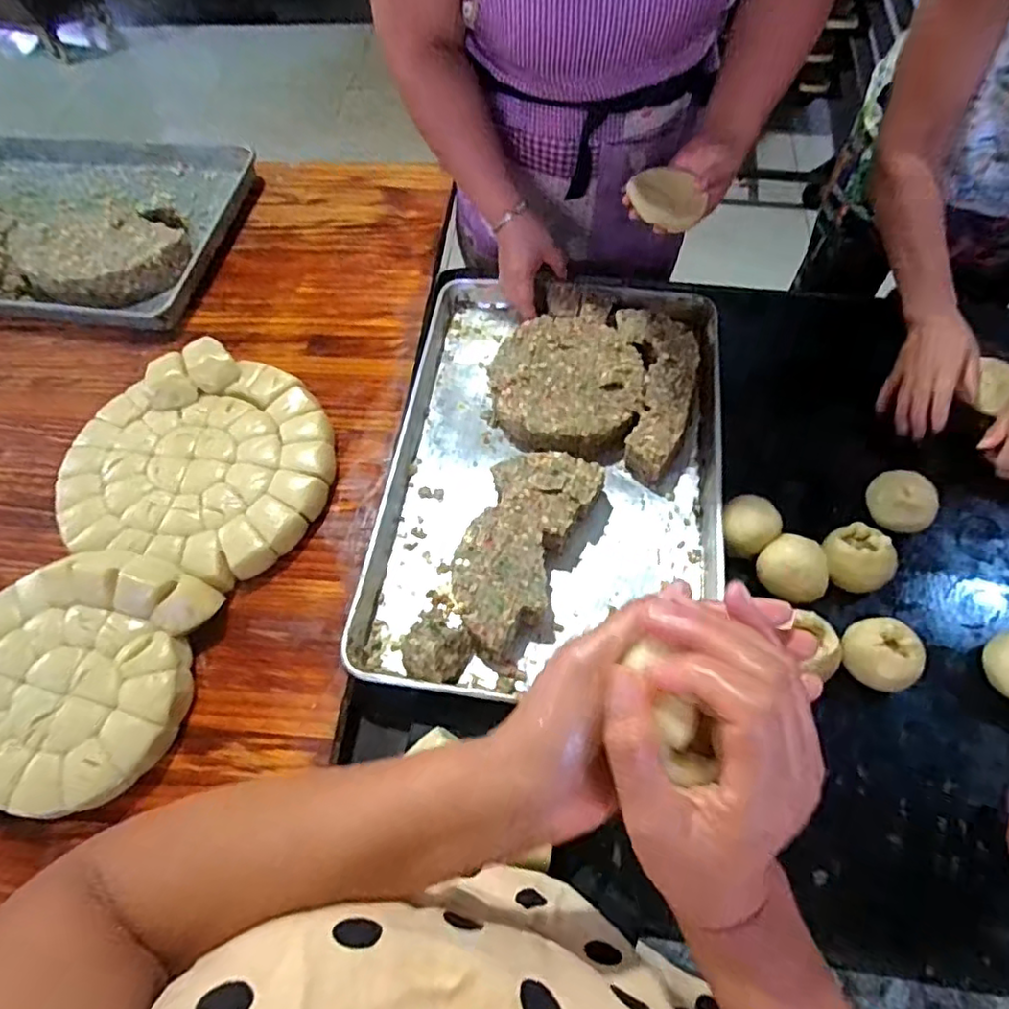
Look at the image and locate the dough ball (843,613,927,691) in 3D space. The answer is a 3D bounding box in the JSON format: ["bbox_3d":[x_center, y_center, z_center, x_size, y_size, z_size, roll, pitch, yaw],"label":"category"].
[{"bbox_3d":[0.394,0.161,0.655,0.071,0.060,0.065,-1,61,2],"label":"dough ball"}]

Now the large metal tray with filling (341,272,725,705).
[{"bbox_3d":[0.065,-0.057,0.788,0.396,0.062,0.580,6,62,6],"label":"large metal tray with filling"}]

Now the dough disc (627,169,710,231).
[{"bbox_3d":[0.192,-0.368,0.742,0.085,0.031,0.082,-1,61,2],"label":"dough disc"}]

